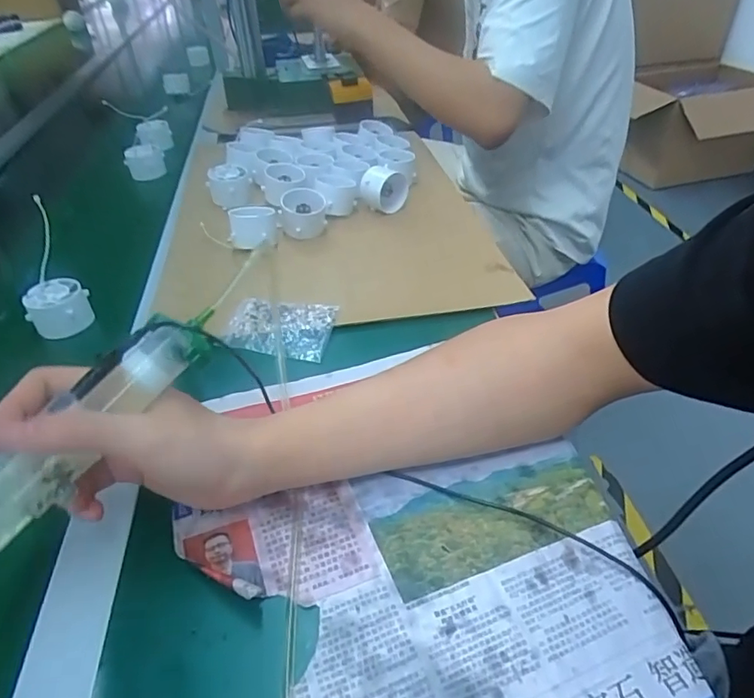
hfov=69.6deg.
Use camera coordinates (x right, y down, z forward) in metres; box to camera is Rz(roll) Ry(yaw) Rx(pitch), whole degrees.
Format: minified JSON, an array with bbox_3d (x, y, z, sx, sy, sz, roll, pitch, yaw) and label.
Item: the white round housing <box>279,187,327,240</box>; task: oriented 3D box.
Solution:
[{"bbox_3d":[-0.086,-0.160,0.636,0.054,0.044,0.054,-2,39,2],"label":"white round housing"}]

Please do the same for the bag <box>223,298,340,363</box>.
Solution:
[{"bbox_3d":[-0.088,-0.021,0.495,0.093,0.012,0.067,5,39,11],"label":"bag"}]

